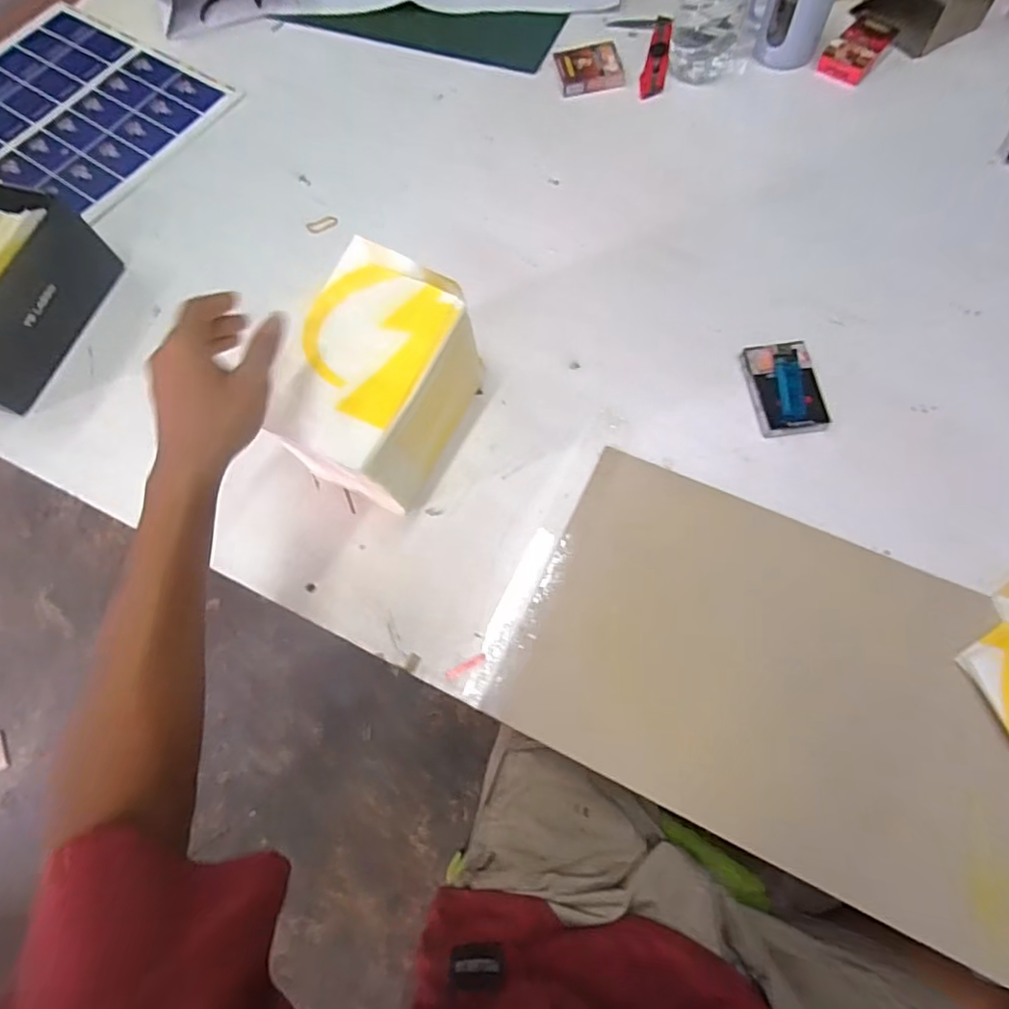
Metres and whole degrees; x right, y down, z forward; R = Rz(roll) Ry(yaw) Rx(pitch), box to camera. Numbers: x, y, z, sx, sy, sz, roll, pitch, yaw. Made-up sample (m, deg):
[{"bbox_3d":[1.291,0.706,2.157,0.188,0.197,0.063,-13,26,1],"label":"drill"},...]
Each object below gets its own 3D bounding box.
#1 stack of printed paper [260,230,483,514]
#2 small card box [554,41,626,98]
[{"bbox_3d":[-0.119,-0.108,0.546,0.120,0.154,0.191,23,71,12],"label":"stack of printed paper"},{"bbox_3d":[0.118,-0.598,0.784,0.088,0.020,0.073,-12,67,-2],"label":"small card box"}]

